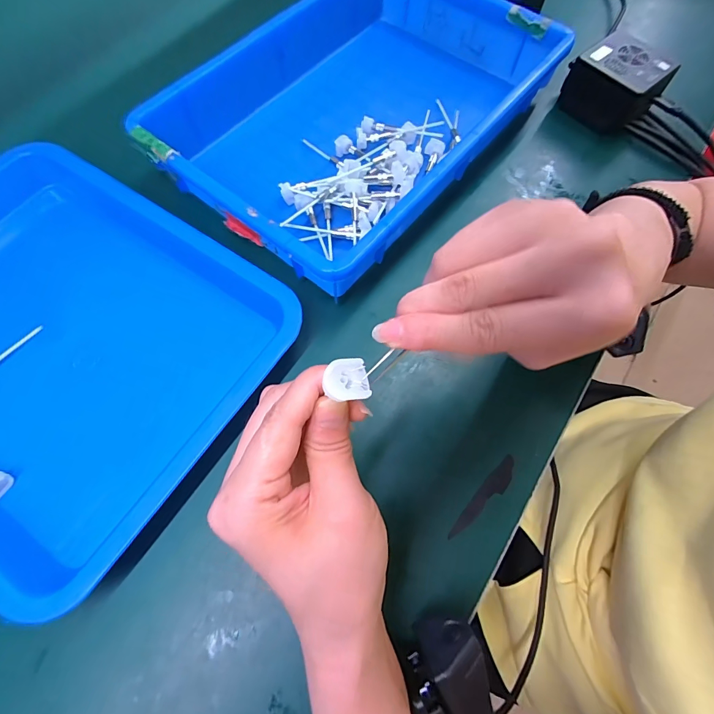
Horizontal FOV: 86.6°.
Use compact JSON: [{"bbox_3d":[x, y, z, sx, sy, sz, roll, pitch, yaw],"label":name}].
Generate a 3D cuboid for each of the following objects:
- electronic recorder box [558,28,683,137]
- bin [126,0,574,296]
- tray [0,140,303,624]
[{"bbox_3d":[0.271,-0.288,0.403,0.083,0.052,0.083,-39,75,-14],"label":"electronic recorder box"},{"bbox_3d":[0.004,-0.246,0.370,0.248,0.063,0.362,37,74,12],"label":"bin"},{"bbox_3d":[-0.235,-0.016,0.292,0.318,0.032,0.261,32,73,11],"label":"tray"}]

